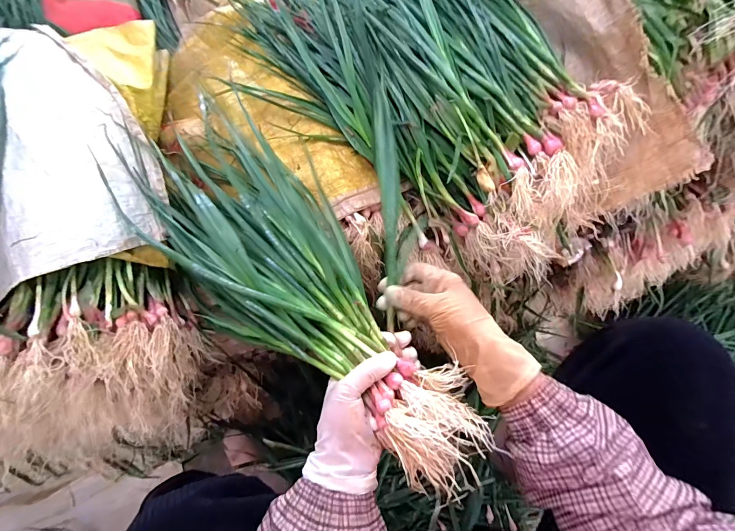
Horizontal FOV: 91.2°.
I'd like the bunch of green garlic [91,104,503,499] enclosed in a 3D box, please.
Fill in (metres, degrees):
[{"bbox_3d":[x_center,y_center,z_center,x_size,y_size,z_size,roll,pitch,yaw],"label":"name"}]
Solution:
[{"bbox_3d":[-0.090,0.012,0.427,0.201,0.085,0.532,-42,65,-15],"label":"bunch of green garlic"}]

